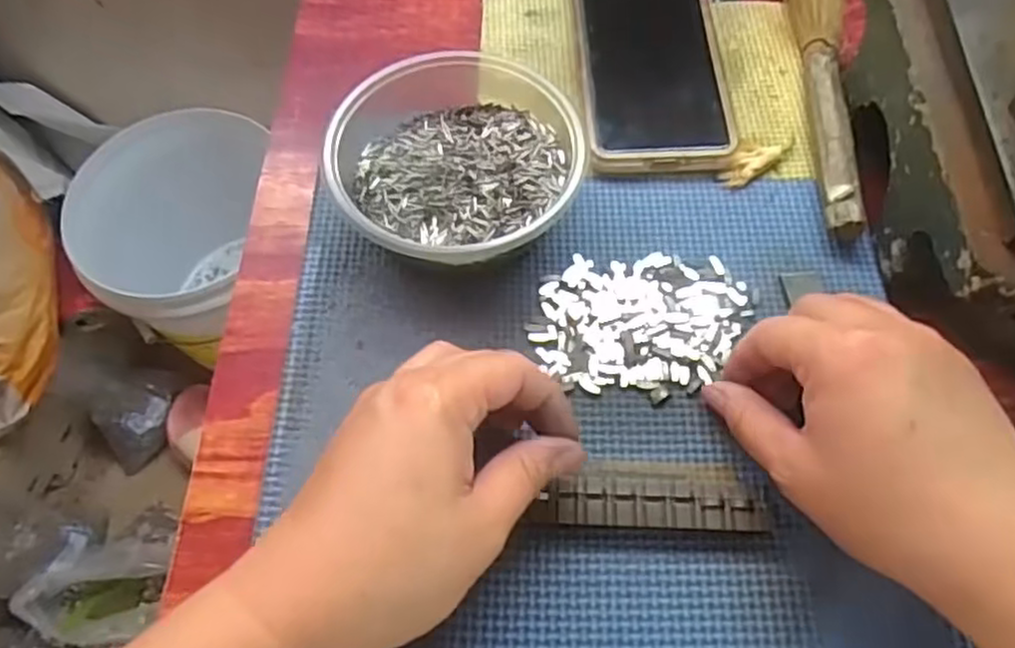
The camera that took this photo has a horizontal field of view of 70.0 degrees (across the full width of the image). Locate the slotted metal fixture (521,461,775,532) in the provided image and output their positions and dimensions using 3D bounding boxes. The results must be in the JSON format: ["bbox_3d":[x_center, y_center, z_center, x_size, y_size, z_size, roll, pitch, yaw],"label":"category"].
[{"bbox_3d":[0.056,0.068,0.289,0.087,0.012,0.030,0,63,0],"label":"slotted metal fixture"}]

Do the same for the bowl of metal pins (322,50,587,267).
[{"bbox_3d":[-0.026,-0.077,0.341,0.107,0.050,0.112,0,63,0],"label":"bowl of metal pins"}]

